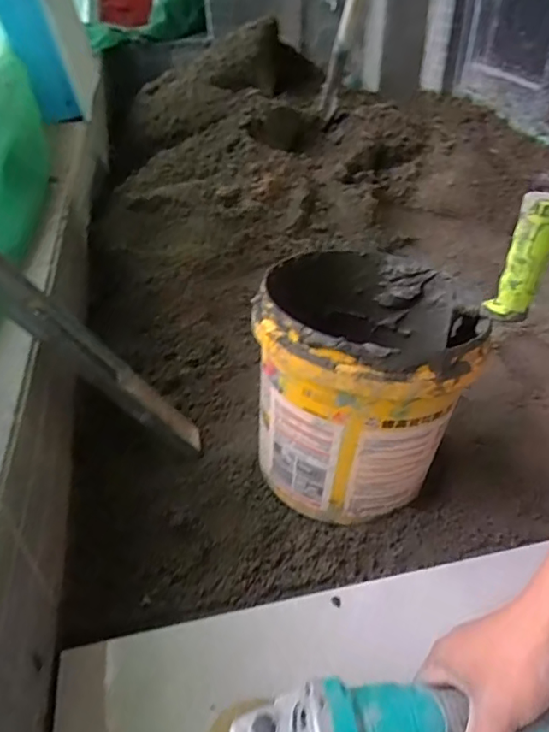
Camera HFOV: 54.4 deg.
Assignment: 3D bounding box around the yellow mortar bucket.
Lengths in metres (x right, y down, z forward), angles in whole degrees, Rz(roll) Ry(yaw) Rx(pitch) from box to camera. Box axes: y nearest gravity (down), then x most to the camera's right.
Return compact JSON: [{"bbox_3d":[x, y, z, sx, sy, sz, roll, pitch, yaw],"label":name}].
[{"bbox_3d":[0.097,0.012,0.626,0.225,0.252,0.236,-1,40,1],"label":"yellow mortar bucket"}]

